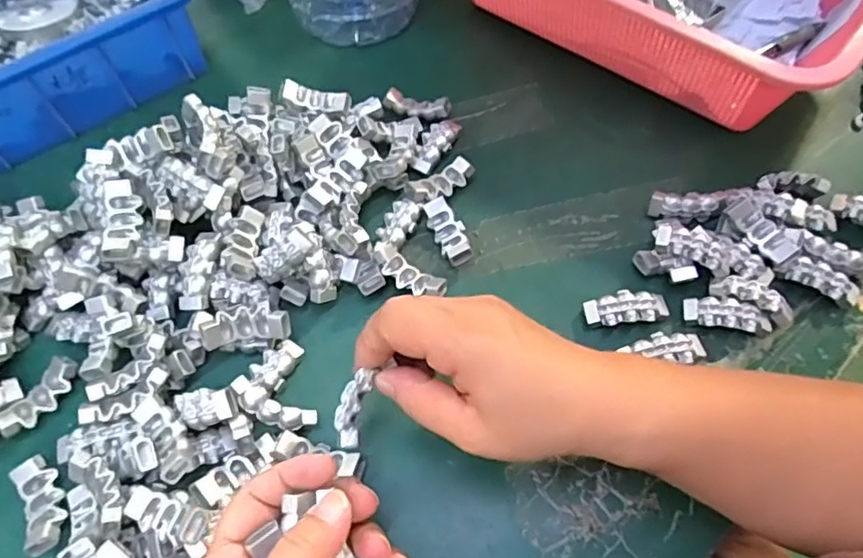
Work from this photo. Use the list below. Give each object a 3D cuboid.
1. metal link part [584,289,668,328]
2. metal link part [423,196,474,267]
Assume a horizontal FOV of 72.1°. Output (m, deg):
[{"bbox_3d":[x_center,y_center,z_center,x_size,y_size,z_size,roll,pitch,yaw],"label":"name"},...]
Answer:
[{"bbox_3d":[0.115,0.018,0.351,0.049,0.012,0.019,-2,61,-2],"label":"metal link part"},{"bbox_3d":[0.011,-0.030,0.379,0.017,0.014,0.048,-21,63,-12],"label":"metal link part"}]

